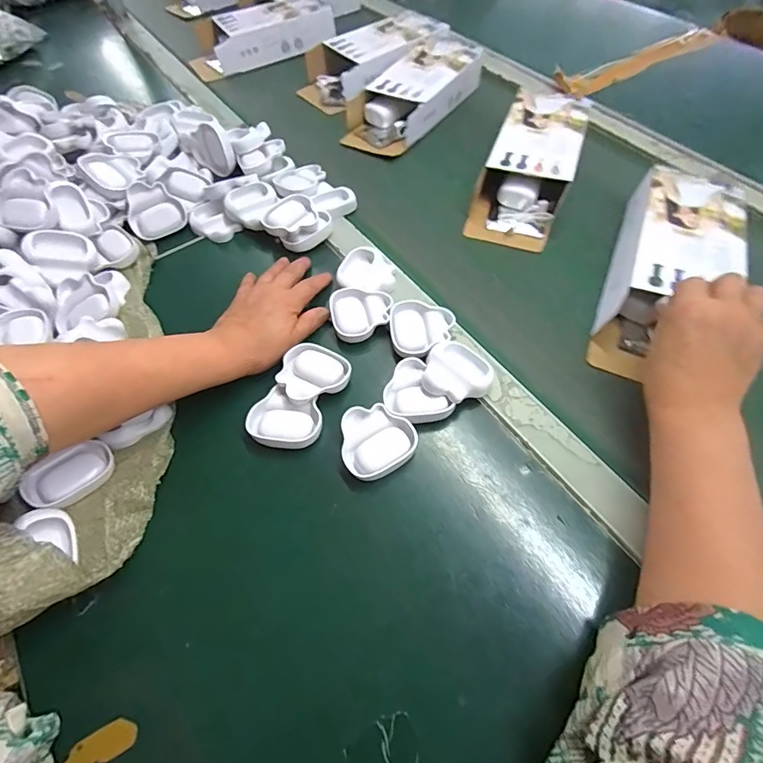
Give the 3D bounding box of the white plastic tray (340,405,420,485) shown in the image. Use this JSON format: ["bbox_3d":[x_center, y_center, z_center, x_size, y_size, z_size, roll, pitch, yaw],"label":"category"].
[{"bbox_3d":[-0.006,0.048,0.374,0.061,0.012,0.062,-24,60,-16],"label":"white plastic tray"}]

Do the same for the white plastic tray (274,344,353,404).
[{"bbox_3d":[-0.064,-0.007,0.403,0.062,0.010,0.059,28,60,16],"label":"white plastic tray"}]

